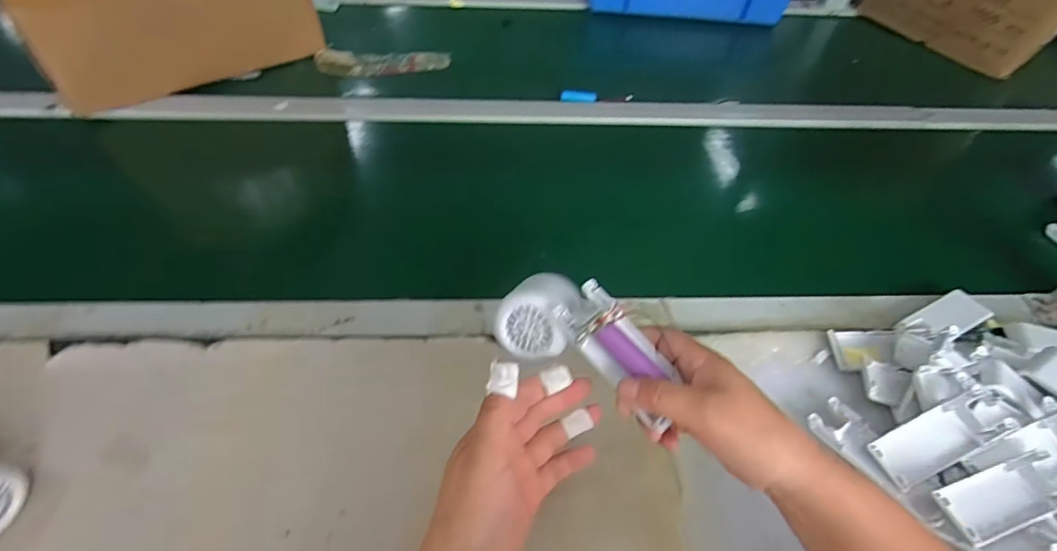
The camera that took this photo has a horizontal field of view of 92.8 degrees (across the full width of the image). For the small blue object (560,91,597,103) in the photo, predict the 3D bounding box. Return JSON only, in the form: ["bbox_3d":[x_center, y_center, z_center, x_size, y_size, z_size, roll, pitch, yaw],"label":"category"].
[{"bbox_3d":[0.073,-0.260,0.733,0.051,0.012,0.017,7,55,2],"label":"small blue object"}]

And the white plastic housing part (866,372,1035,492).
[{"bbox_3d":[0.337,0.123,0.405,0.133,0.034,0.049,-19,58,-14],"label":"white plastic housing part"}]

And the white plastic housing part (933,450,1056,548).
[{"bbox_3d":[0.372,0.154,0.368,0.155,0.017,0.039,-14,57,-12],"label":"white plastic housing part"}]

